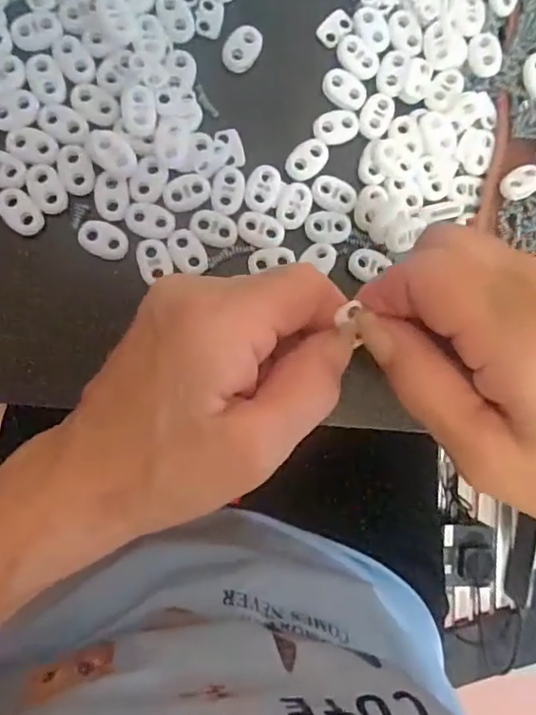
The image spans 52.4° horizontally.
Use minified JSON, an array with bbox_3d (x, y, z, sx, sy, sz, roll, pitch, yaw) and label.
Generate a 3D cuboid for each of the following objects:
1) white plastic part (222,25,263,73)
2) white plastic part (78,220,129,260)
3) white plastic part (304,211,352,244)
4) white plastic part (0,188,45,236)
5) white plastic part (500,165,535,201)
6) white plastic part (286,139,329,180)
[{"bbox_3d":[-0.012,-0.148,0.261,0.015,0.006,0.023,37,85,-6],"label":"white plastic part"},{"bbox_3d":[-0.075,-0.053,0.245,0.023,0.004,0.015,25,87,-7],"label":"white plastic part"},{"bbox_3d":[0.029,-0.062,0.260,0.022,0.004,0.016,-3,91,-8],"label":"white plastic part"},{"bbox_3d":[-0.111,-0.065,0.243,0.015,0.004,0.023,-40,95,-6],"label":"white plastic part"},{"bbox_3d":[0.126,-0.086,0.269,0.021,0.007,0.014,-32,94,-7],"label":"white plastic part"},{"bbox_3d":[0.019,-0.095,0.261,0.023,0.004,0.015,-39,95,-6],"label":"white plastic part"}]

